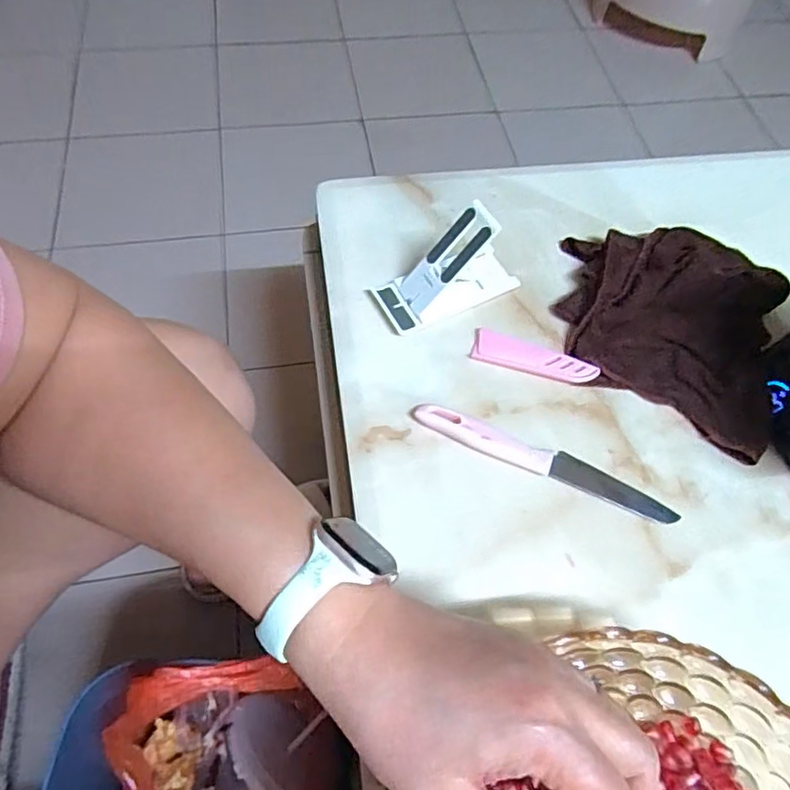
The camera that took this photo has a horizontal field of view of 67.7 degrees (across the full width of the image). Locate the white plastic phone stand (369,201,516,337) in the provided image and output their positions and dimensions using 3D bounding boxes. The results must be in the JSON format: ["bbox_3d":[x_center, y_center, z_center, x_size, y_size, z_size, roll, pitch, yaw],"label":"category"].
[{"bbox_3d":[0.044,-0.106,0.469,0.117,0.070,0.056,-22,64,-15],"label":"white plastic phone stand"}]

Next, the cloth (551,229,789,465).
[{"bbox_3d":[0.219,-0.060,0.473,0.170,0.034,0.173,21,61,8],"label":"cloth"}]

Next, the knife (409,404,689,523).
[{"bbox_3d":[0.107,0.046,0.423,0.193,0.011,0.026,22,61,9],"label":"knife"}]

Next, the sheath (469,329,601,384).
[{"bbox_3d":[0.111,-0.030,0.468,0.098,0.007,0.027,16,61,6],"label":"sheath"}]

